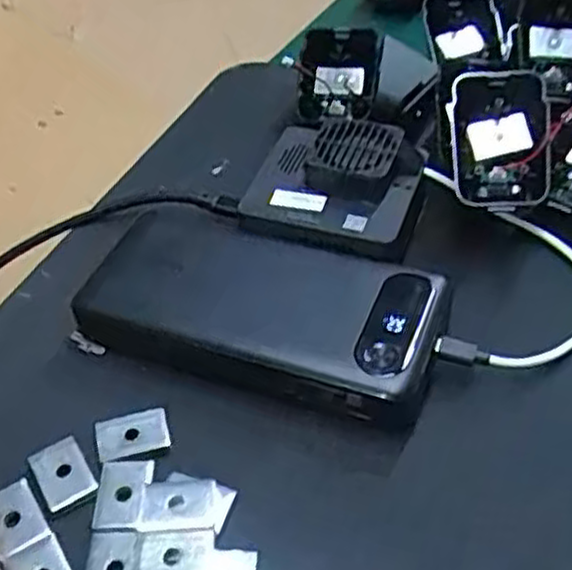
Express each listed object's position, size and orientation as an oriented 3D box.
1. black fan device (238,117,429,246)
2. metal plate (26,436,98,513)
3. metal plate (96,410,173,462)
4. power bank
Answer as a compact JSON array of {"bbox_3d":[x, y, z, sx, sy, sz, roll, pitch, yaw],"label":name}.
[{"bbox_3d":[0.023,-0.053,0.378,0.075,0.024,0.063,15,49,15],"label":"black fan device"},{"bbox_3d":[-0.087,0.073,0.307,0.020,0.004,0.026,-25,51,-20],"label":"metal plate"},{"bbox_3d":[-0.062,0.060,0.316,0.028,0.004,0.020,-13,48,-10],"label":"metal plate"},{"bbox_3d":[-0.011,0.007,0.347,0.157,0.022,0.073,18,50,17],"label":"power bank"}]

